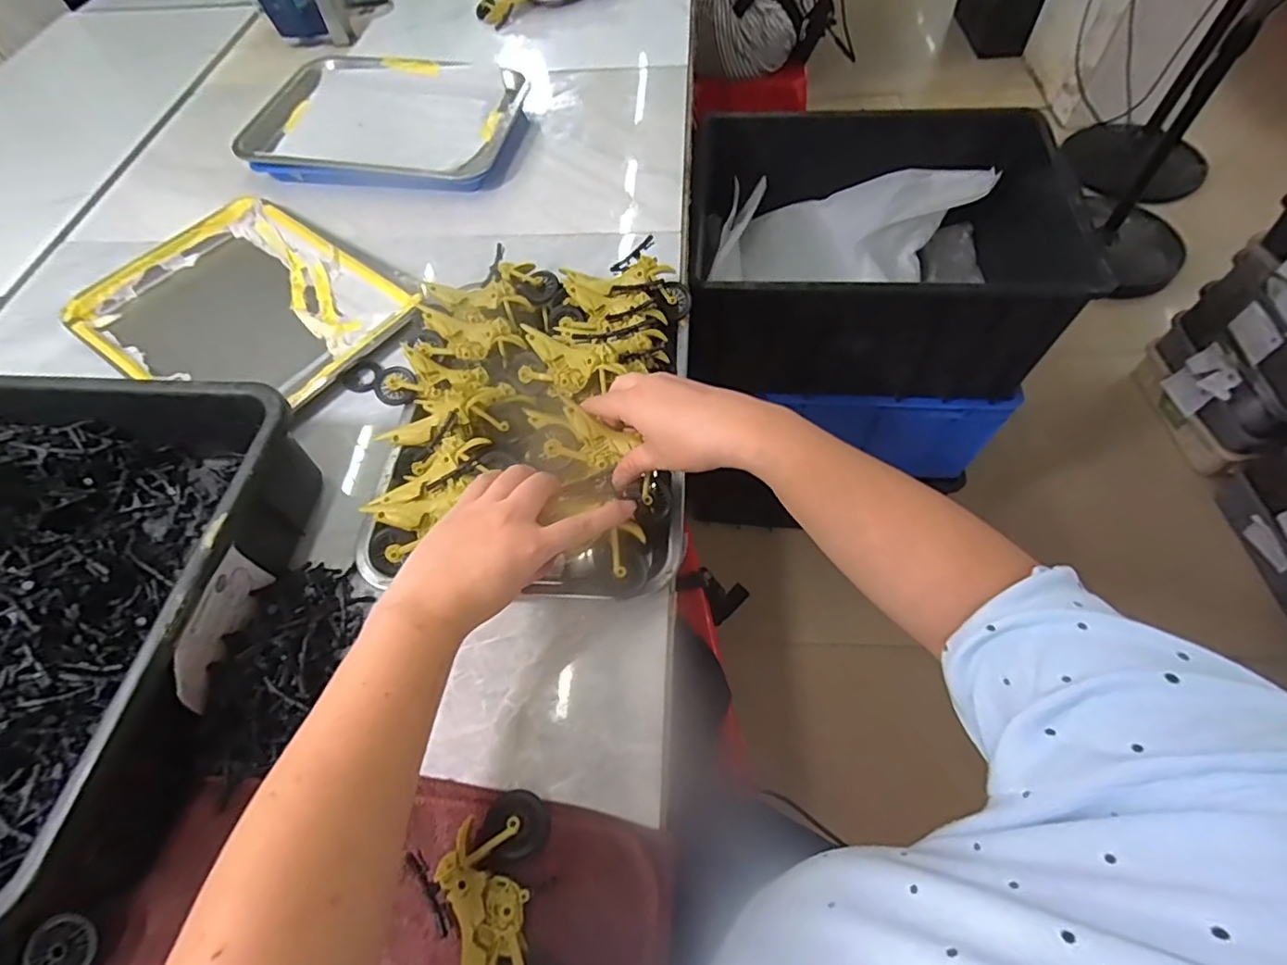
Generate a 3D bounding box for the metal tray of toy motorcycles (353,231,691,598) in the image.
[{"bbox_3d":[-0.101,-0.076,0.519,0.277,0.066,0.333,4,59,7],"label":"metal tray of toy motorcycles"}]

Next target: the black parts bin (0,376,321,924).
[{"bbox_3d":[-0.553,0.081,0.441,0.537,0.095,0.377,2,58,6],"label":"black parts bin"}]

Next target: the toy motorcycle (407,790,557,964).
[{"bbox_3d":[-0.084,0.257,0.348,0.075,0.026,0.118,-22,59,-9],"label":"toy motorcycle"}]

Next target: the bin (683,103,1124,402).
[{"bbox_3d":[0.350,-0.363,0.948,0.529,0.225,0.417,4,59,7],"label":"bin"}]

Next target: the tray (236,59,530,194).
[{"bbox_3d":[-0.354,-0.508,0.821,0.357,0.037,0.265,6,59,8],"label":"tray"}]

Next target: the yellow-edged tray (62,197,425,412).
[{"bbox_3d":[-0.441,-0.196,0.661,0.349,0.030,0.254,32,66,21],"label":"yellow-edged tray"}]

